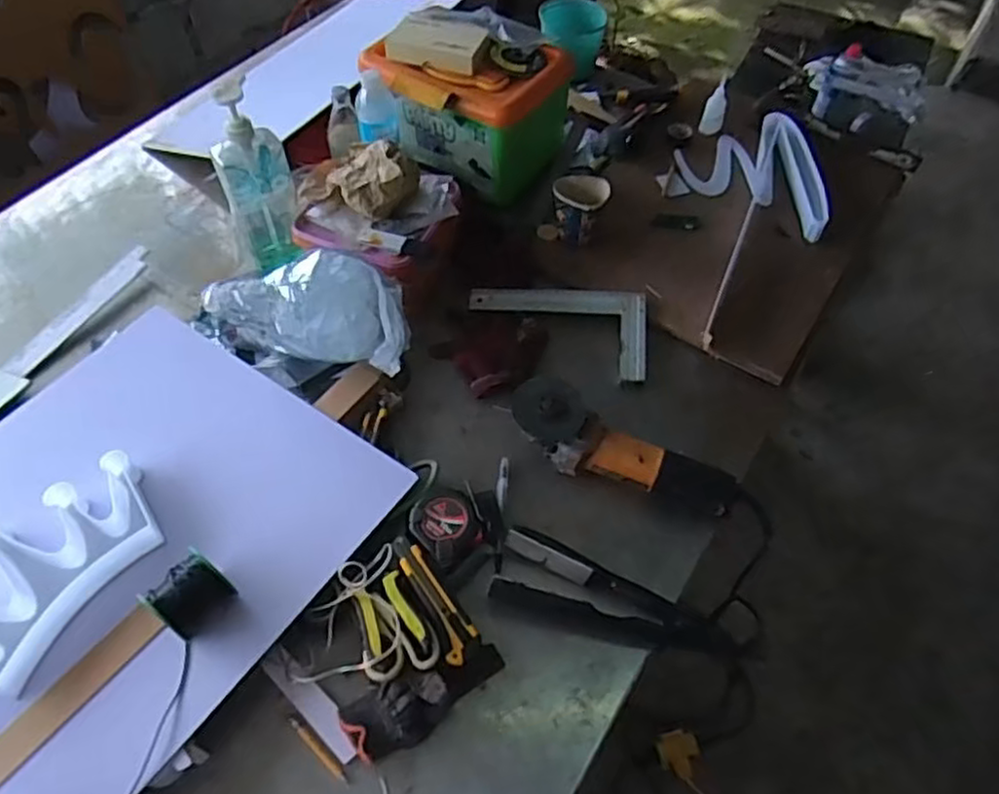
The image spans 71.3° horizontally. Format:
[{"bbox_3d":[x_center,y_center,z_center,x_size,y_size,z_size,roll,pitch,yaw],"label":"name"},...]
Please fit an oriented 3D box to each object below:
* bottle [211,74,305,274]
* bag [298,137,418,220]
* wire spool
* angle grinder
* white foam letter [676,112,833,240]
[{"bbox_3d":[-0.336,-0.291,0.975,0.093,0.282,0.050,-17,56,-13],"label":"bottle"},{"bbox_3d":[-0.200,-0.304,0.967,0.167,0.067,0.097,20,58,12],"label":"bag"},{"bbox_3d":[-0.309,0.207,0.707,0.053,0.067,0.067,34,62,20],"label":"wire spool"},{"bbox_3d":[0.144,0.069,0.838,0.280,0.078,0.077,25,57,3],"label":"angle grinder"},{"bbox_3d":[0.442,-0.384,1.148,0.276,0.054,0.205,33,60,22],"label":"white foam letter"}]

